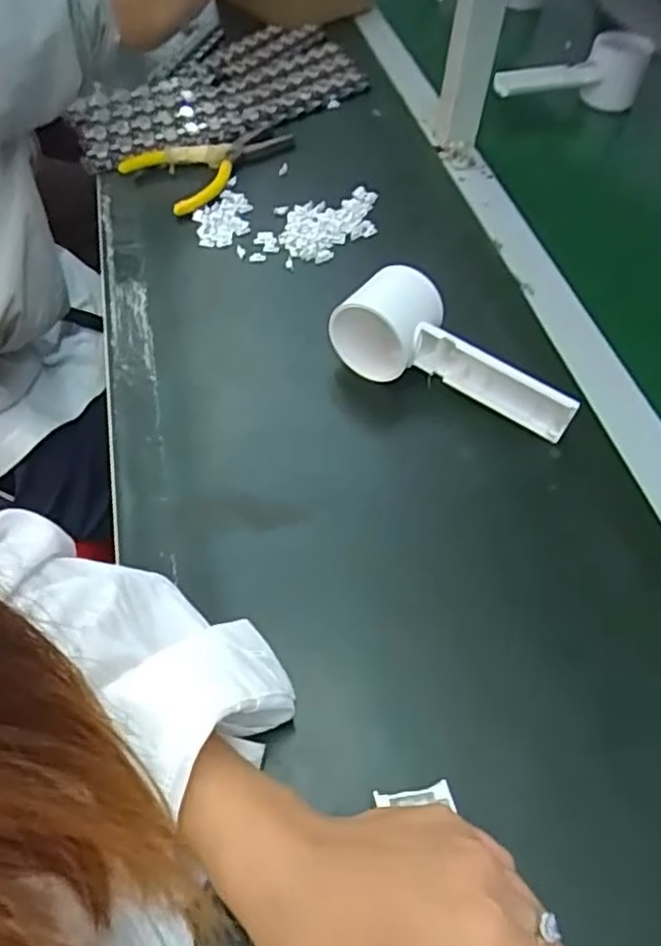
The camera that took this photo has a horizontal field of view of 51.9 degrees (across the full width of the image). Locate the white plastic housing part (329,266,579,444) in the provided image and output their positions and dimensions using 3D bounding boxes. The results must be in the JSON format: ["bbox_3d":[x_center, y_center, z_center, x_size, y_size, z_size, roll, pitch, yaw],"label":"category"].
[{"bbox_3d":[0.083,-0.080,0.429,0.156,0.052,0.072,23,57,16],"label":"white plastic housing part"}]

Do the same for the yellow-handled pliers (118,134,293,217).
[{"bbox_3d":[-0.096,-0.268,0.577,0.137,0.009,0.088,-38,62,-24],"label":"yellow-handled pliers"}]

